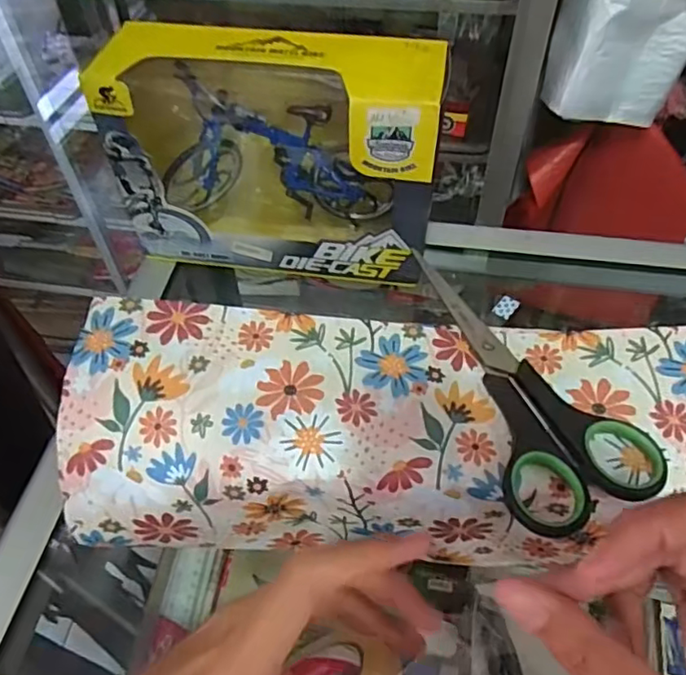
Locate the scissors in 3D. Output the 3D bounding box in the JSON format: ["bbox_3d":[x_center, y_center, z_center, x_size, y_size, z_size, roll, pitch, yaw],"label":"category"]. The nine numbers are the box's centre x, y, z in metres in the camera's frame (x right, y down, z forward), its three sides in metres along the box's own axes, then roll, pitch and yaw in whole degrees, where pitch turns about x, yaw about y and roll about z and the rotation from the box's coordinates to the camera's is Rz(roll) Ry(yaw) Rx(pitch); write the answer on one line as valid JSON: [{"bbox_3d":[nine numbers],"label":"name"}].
[{"bbox_3d":[0.081,0.012,0.265,0.060,0.009,0.147,-13,54,-8],"label":"scissors"}]

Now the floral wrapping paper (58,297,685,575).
[{"bbox_3d":[0.039,0.045,0.273,0.318,0.063,0.094,2,53,3],"label":"floral wrapping paper"}]

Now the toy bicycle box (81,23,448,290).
[{"bbox_3d":[-0.044,-0.120,0.402,0.206,0.148,0.067,6,54,6],"label":"toy bicycle box"}]

